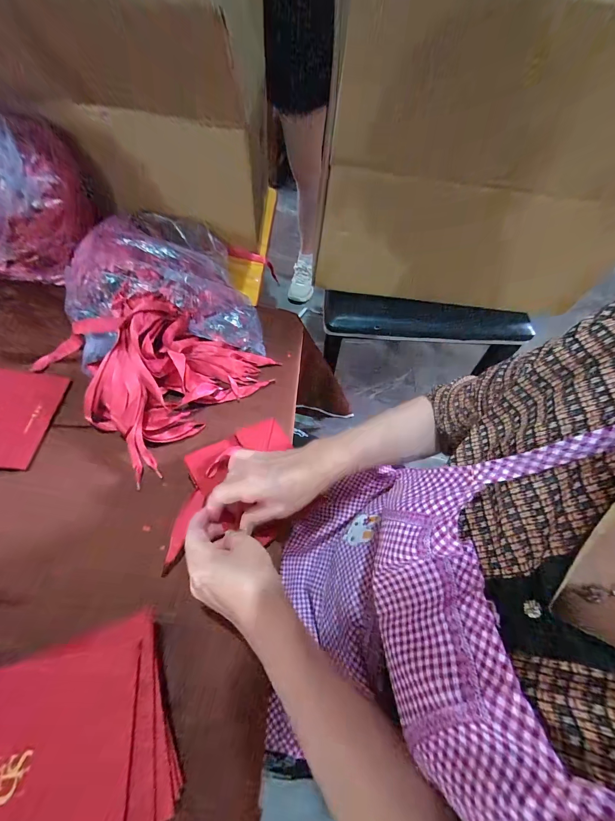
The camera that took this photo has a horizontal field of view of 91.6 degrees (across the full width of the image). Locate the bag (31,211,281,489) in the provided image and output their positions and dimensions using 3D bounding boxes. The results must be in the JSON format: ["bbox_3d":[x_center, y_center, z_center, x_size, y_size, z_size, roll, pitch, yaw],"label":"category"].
[{"bbox_3d":[-0.231,-0.165,0.491,0.372,0.085,0.418,-37,69,-22],"label":"bag"}]

